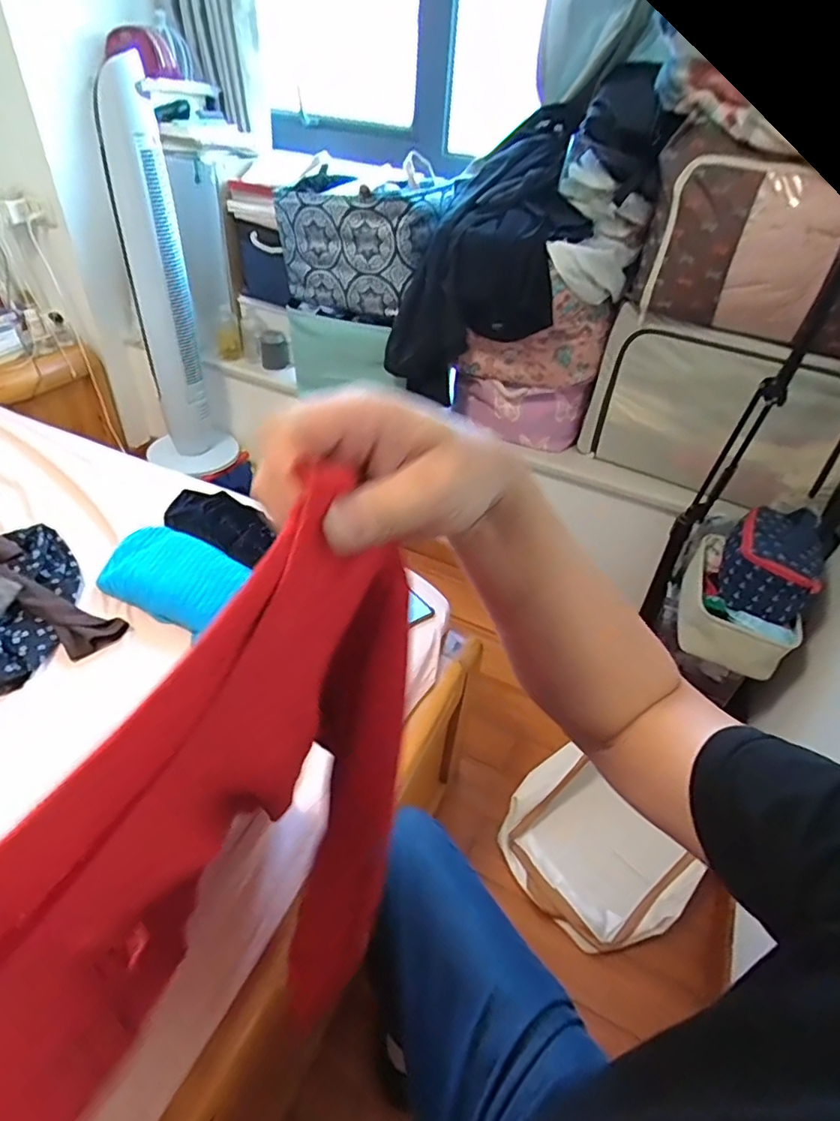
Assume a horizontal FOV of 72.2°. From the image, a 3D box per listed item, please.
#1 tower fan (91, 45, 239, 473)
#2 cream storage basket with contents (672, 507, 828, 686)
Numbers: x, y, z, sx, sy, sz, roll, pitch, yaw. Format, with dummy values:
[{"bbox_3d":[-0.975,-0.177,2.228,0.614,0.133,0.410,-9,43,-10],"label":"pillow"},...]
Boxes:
[{"bbox_3d":[-0.750,-0.739,1.668,0.237,1.014,0.262,-13,44,-18],"label":"tower fan"},{"bbox_3d":[0.687,0.055,1.206,0.209,0.243,0.282,22,44,20],"label":"cream storage basket with contents"}]

